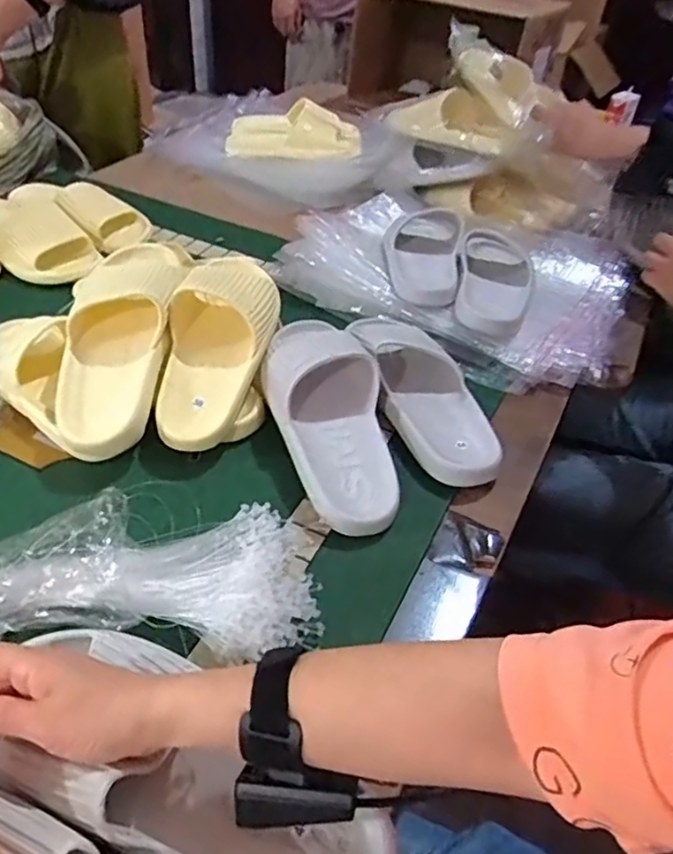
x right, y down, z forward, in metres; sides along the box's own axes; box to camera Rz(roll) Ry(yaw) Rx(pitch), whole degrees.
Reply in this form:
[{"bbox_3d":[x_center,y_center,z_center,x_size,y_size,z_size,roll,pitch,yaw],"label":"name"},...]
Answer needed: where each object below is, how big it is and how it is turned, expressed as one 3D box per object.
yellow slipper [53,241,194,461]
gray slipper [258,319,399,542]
[{"bbox_3d":[-0.222,-0.095,0.629,0.101,0.068,0.256,6,65,0],"label":"yellow slipper"},{"bbox_3d":[-0.005,-0.017,0.603,0.109,0.074,0.262,-8,58,-15],"label":"gray slipper"}]

